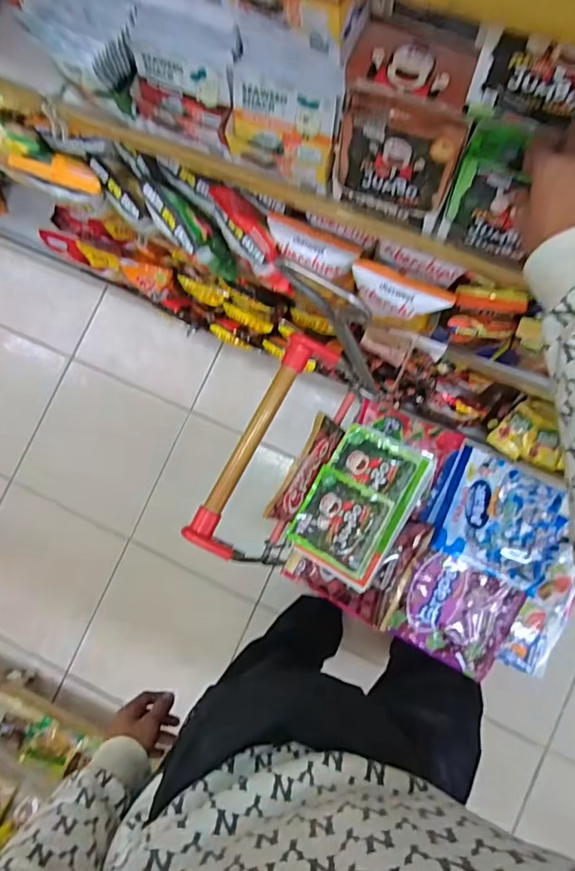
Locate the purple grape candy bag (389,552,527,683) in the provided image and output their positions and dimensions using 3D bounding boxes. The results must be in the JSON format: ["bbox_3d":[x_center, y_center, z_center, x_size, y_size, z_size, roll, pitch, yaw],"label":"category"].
[{"bbox_3d":[0.241,0.254,0.722,0.153,0.023,0.139,28,87,8],"label":"purple grape candy bag"}]

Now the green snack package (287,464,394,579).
[{"bbox_3d":[0.078,0.123,0.727,0.121,0.022,0.119,27,87,8],"label":"green snack package"}]

